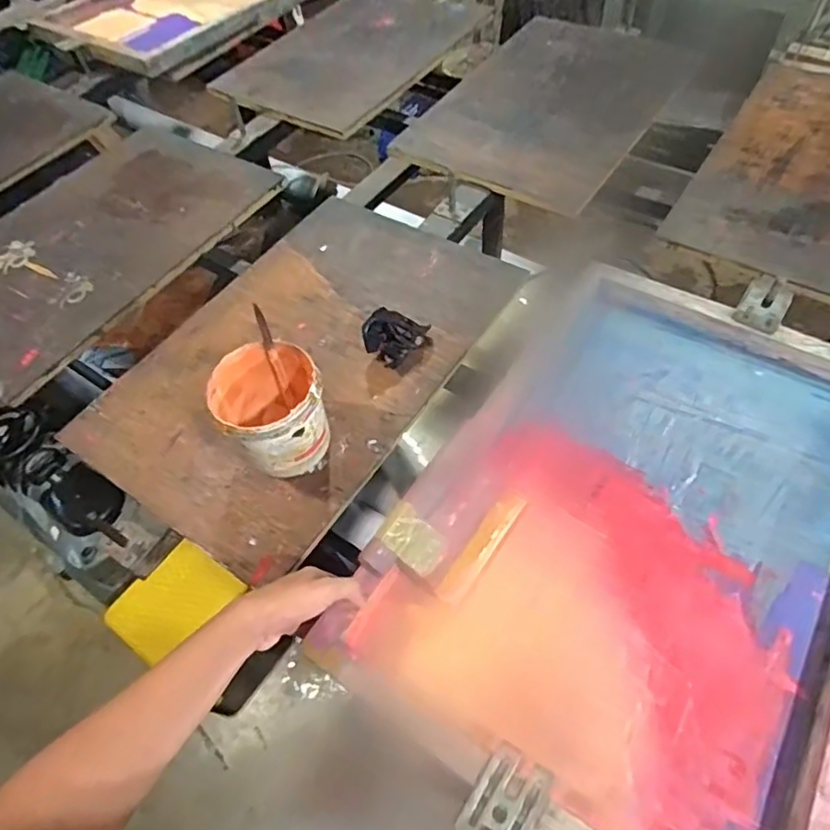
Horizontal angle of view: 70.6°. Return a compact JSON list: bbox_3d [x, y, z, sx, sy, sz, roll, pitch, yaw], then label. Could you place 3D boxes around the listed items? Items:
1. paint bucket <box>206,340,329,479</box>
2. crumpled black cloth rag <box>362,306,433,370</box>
[{"bbox_3d":[-0.169,-0.006,0.702,0.122,0.110,0.130,-26,58,-13],"label":"paint bucket"},{"bbox_3d":[-0.027,-0.114,0.811,0.090,0.048,0.082,10,58,11],"label":"crumpled black cloth rag"}]

